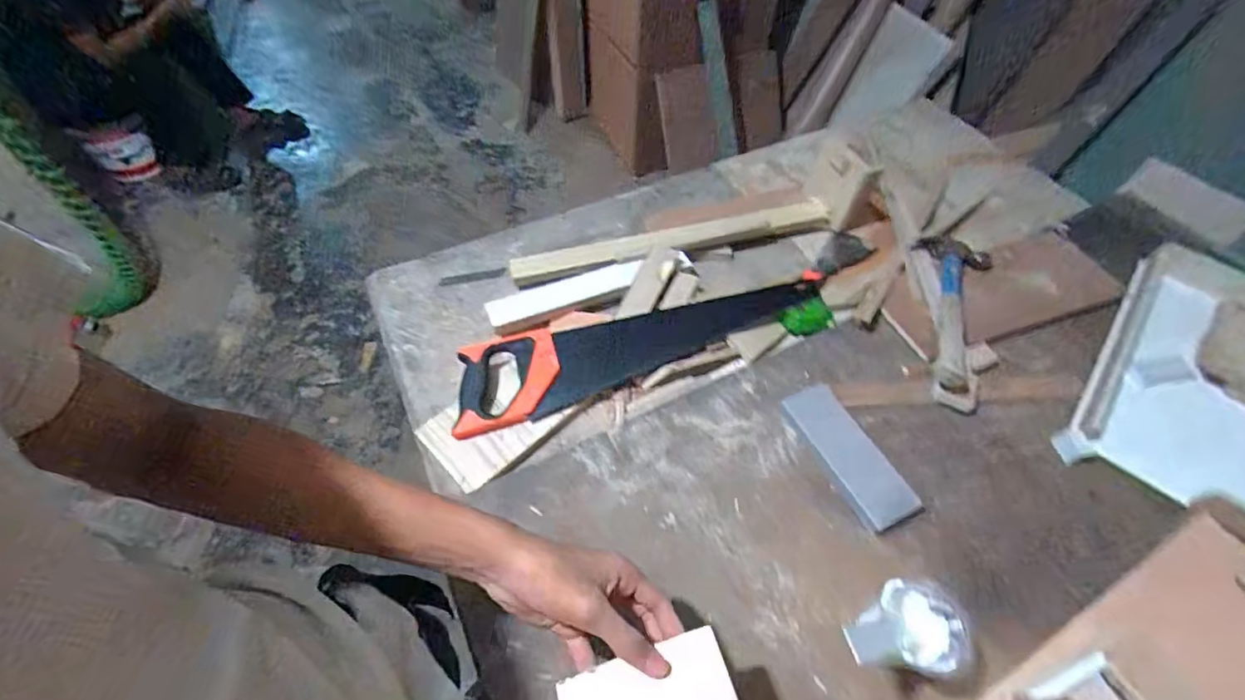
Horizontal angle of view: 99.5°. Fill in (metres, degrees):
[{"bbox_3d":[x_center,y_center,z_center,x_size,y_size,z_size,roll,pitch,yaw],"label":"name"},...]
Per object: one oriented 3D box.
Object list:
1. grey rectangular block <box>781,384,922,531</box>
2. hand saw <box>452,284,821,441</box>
[{"bbox_3d":[0.256,0.115,0.597,0.063,0.015,0.168,-23,57,-15],"label":"grey rectangular block"},{"bbox_3d":[0.029,-0.004,0.712,0.511,0.045,0.116,-13,56,-12],"label":"hand saw"}]

